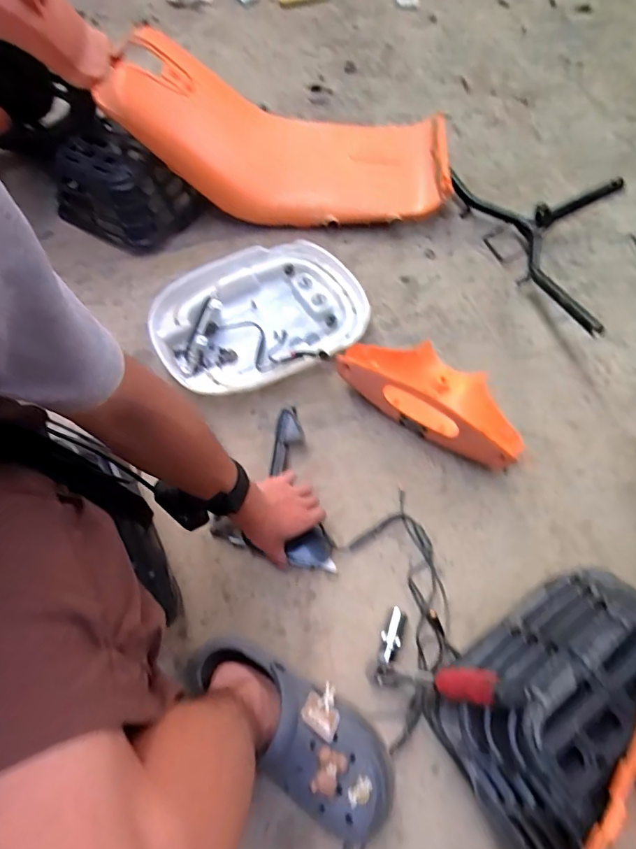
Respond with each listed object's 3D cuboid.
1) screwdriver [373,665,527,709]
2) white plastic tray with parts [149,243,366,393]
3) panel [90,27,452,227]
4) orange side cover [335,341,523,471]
[{"bbox_3d":[0.124,0.270,0.507,0.034,0.223,0.028,15,62,-18],"label":"screwdriver"},{"bbox_3d":[-0.098,-0.183,0.817,0.349,0.069,0.252,-19,66,-8],"label":"white plastic tray with parts"},{"bbox_3d":[-0.068,-0.526,0.891,0.599,0.170,0.254,8,63,-12],"label":"panel"},{"bbox_3d":[0.187,-0.059,0.745,0.290,0.103,0.145,33,69,15],"label":"orange side cover"}]

